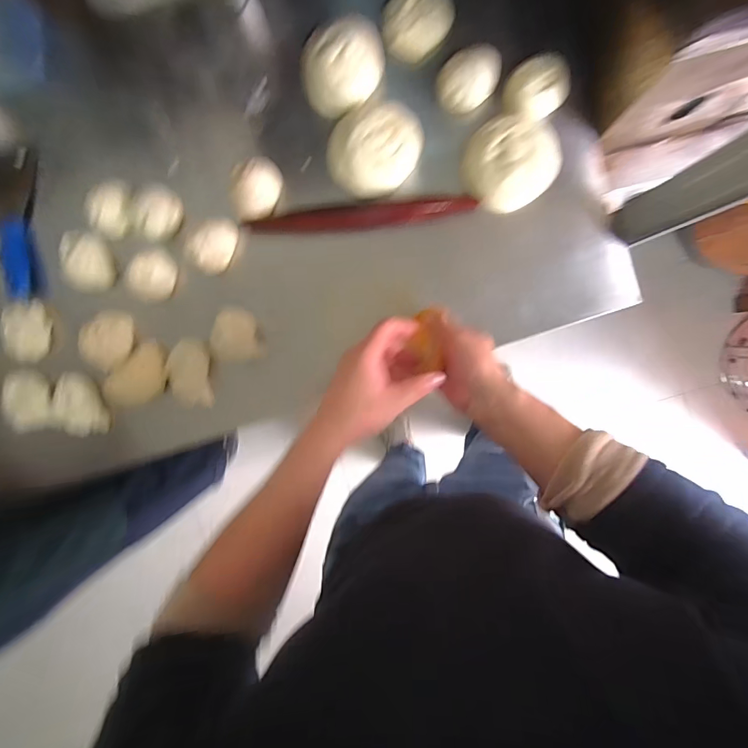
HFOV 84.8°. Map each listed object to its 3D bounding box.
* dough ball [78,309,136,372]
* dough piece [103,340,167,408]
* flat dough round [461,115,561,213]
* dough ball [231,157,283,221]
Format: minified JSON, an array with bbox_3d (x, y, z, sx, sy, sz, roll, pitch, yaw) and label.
[{"bbox_3d":[-0.413,-0.055,0.637,0.064,0.034,0.084,40,96,0],"label":"dough ball"},{"bbox_3d":[-0.370,0.007,0.647,0.071,0.026,0.112,42,96,0],"label":"dough piece"},{"bbox_3d":[0.188,-0.285,0.559,0.123,0.056,0.115,0,95,4],"label":"flat dough round"},{"bbox_3d":[-0.172,-0.269,0.598,0.066,0.051,0.084,15,96,3],"label":"dough ball"}]

